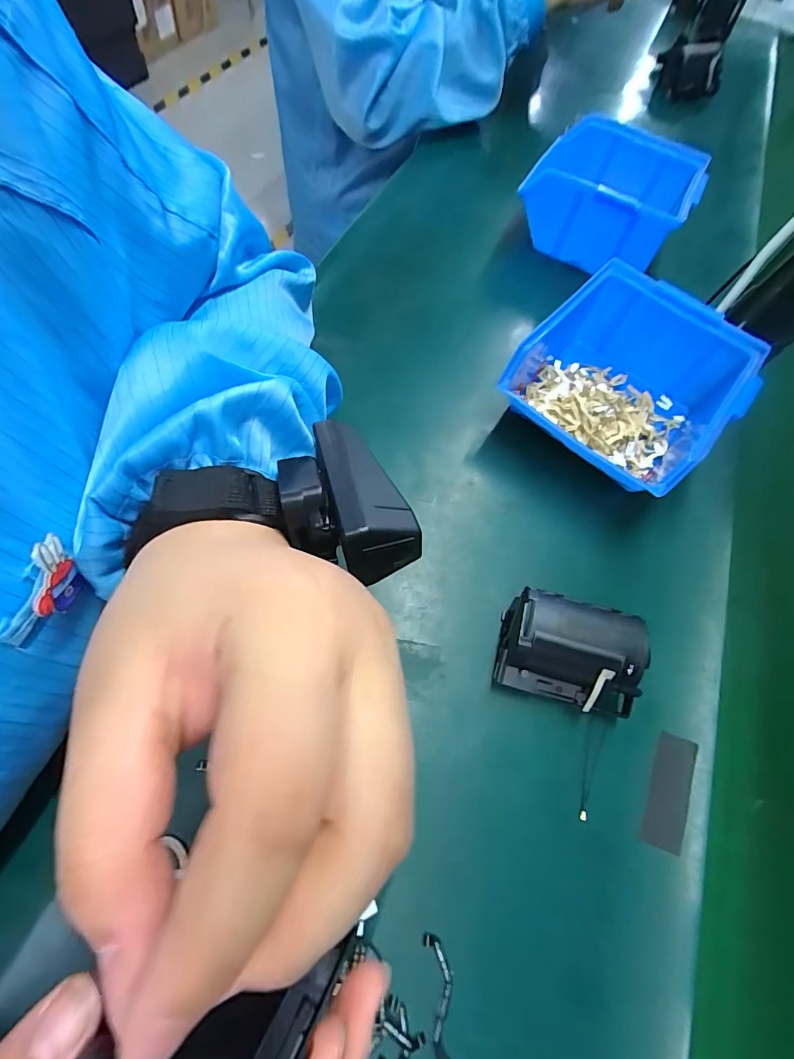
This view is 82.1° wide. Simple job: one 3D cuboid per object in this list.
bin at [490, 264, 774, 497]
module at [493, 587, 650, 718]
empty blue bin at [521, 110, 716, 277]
[{"bbox_3d":[0.147,-0.092,0.304,0.122,0.070,0.124,40,69,15],"label":"bin"},{"bbox_3d":[0.087,0.064,0.240,0.068,0.039,0.047,16,65,5],"label":"module"},{"bbox_3d":[0.181,-0.289,0.393,0.123,0.062,0.113,26,66,9],"label":"empty blue bin"}]

